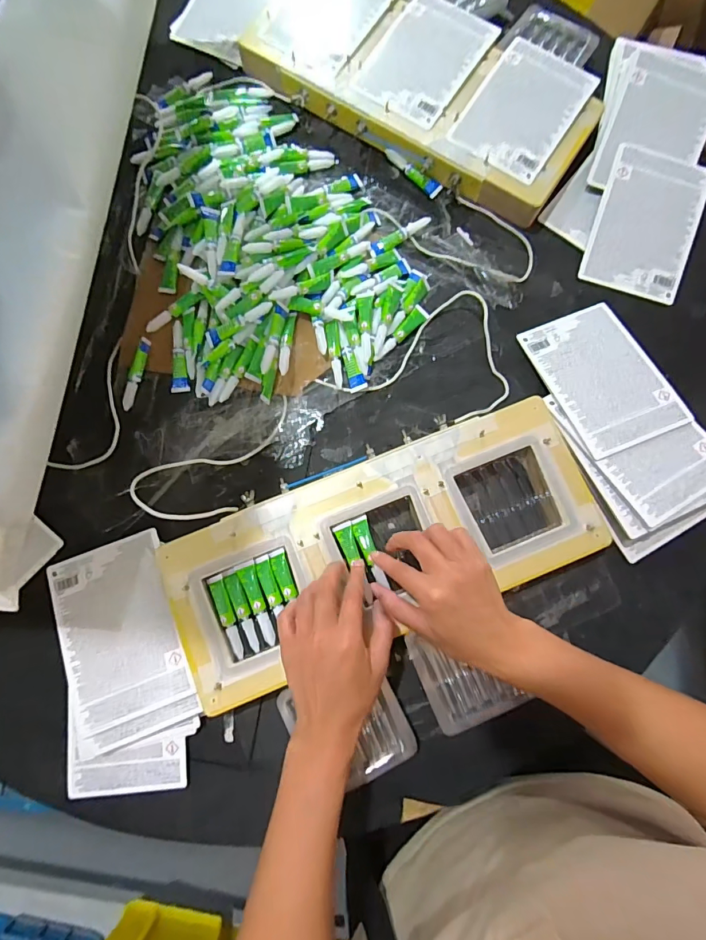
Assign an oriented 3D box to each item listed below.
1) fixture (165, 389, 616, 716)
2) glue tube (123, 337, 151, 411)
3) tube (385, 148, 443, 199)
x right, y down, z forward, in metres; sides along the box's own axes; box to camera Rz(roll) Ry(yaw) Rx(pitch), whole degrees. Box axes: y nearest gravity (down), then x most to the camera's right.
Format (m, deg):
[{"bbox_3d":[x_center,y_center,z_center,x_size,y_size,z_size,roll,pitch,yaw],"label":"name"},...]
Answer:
[{"bbox_3d":[0.032,0.076,0.446,0.422,0.041,0.168,-20,82,-4],"label":"fixture"},{"bbox_3d":[-0.244,-0.109,0.486,0.013,0.017,0.082,17,81,2],"label":"glue tube"},{"bbox_3d":[0.073,-0.366,0.534,0.084,0.012,0.012,38,83,5],"label":"tube"}]

